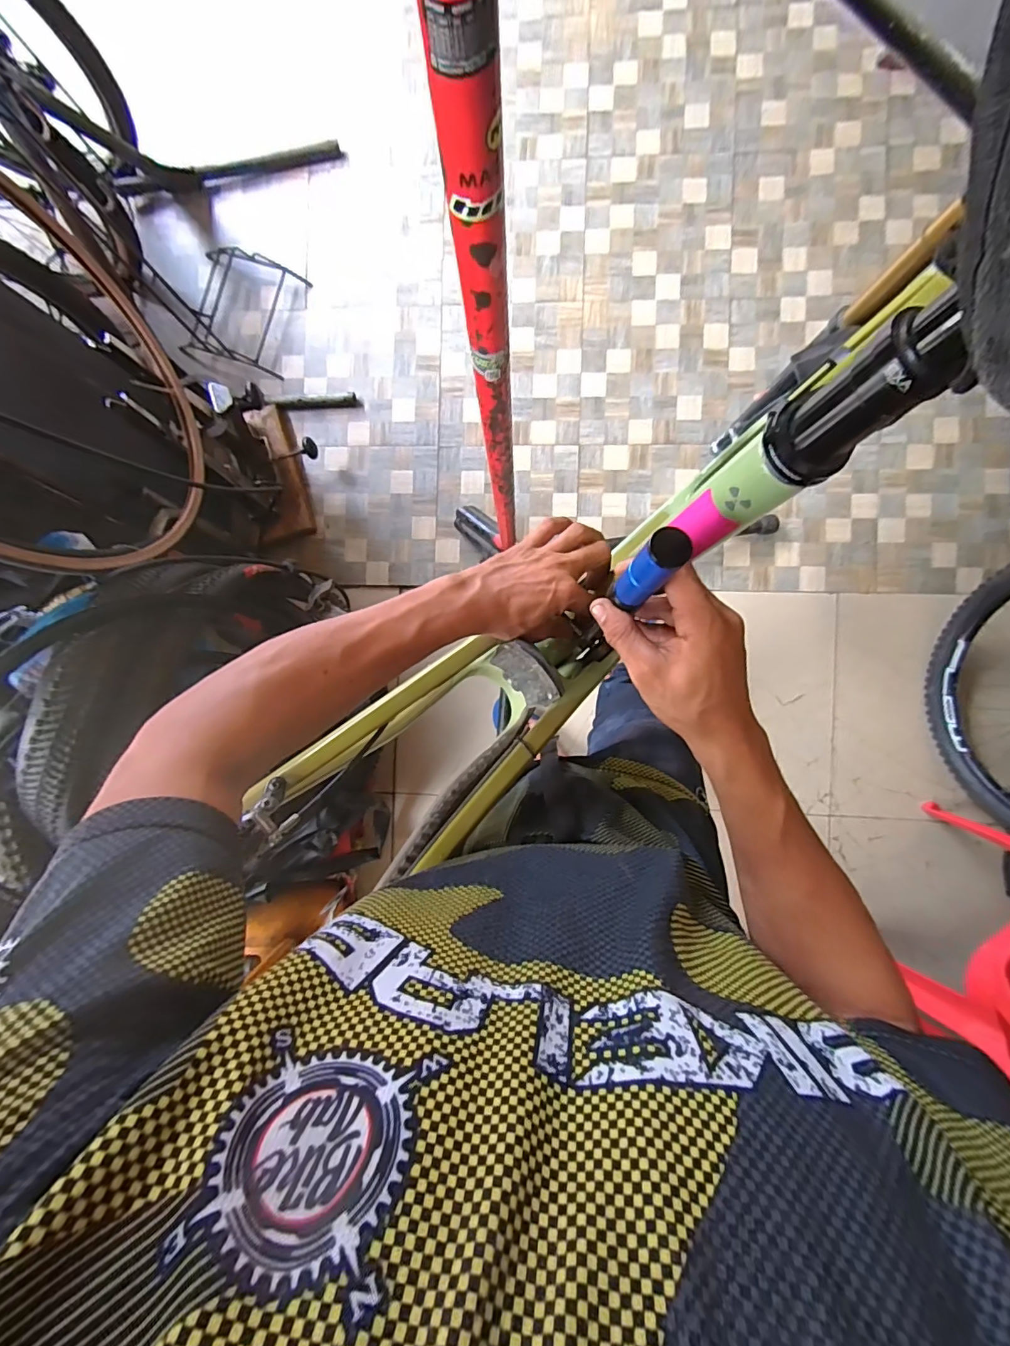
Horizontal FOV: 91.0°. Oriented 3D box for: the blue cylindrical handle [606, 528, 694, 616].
[{"bbox_3d":[0.089,-0.061,0.318,0.024,0.087,0.018,30,73,2],"label":"blue cylindrical handle"}]

